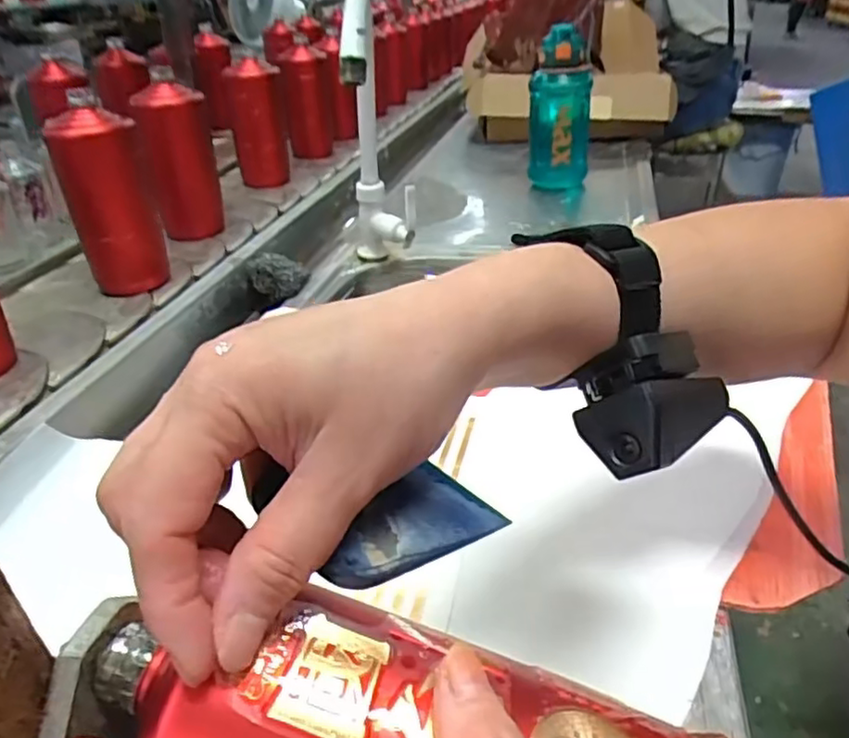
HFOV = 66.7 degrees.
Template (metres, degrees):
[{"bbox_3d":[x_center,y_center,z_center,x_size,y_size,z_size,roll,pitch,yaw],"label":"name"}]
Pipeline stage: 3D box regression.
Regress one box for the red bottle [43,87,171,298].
[{"bbox_3d":[-0.320,-0.172,0.662,0.076,0.179,0.069,-2,33,-5],"label":"red bottle"}]

